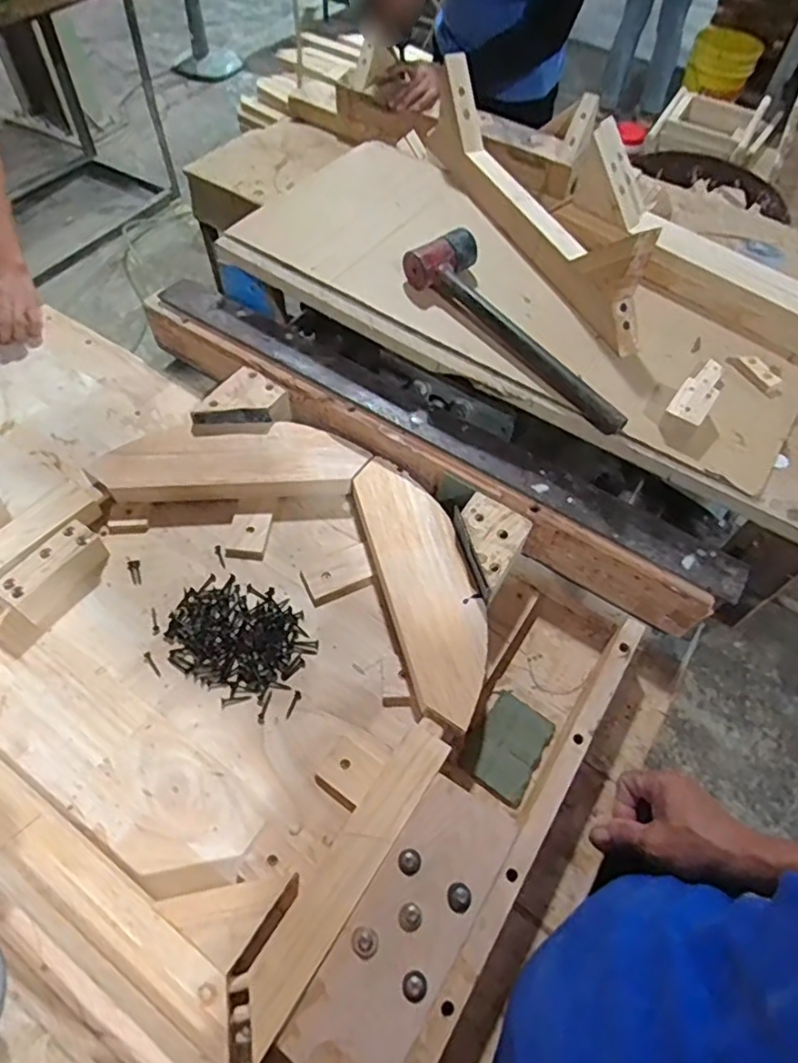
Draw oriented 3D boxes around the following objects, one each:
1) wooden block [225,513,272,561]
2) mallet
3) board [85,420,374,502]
[{"bbox_3d":[-0.176,0.004,0.706,0.046,0.008,0.059,6,57,1],"label":"wooden block"},{"bbox_3d":[0.125,-0.223,0.673,0.083,0.050,0.315,-27,63,-19],"label":"mallet"},{"bbox_3d":[-0.201,-0.085,0.748,0.317,0.040,0.110,0,58,-3],"label":"board"}]

